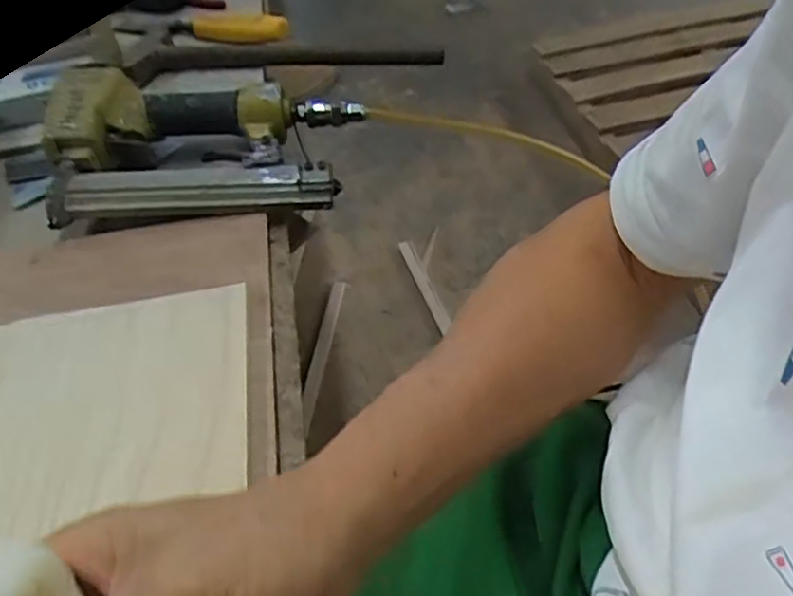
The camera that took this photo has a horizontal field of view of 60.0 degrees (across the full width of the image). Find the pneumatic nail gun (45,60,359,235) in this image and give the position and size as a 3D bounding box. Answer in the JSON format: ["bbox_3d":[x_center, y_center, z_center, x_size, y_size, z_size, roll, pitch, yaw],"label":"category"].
[{"bbox_3d":[-0.158,-0.132,0.555,0.256,0.062,0.172,-10,44,-4],"label":"pneumatic nail gun"}]

